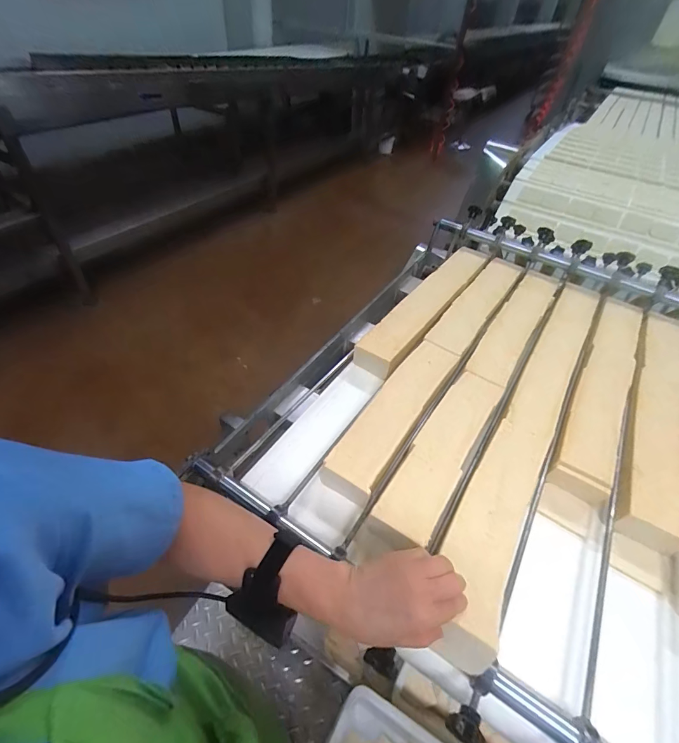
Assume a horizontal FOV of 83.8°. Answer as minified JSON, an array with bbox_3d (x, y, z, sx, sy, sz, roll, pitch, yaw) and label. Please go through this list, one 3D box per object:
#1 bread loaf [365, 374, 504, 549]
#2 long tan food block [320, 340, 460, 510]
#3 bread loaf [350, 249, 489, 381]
[{"bbox_3d":[0.158,0.125,0.583,0.077,0.051,0.334,29,51,20],"label":"bread loaf"},{"bbox_3d":[0.097,0.064,0.633,0.079,0.063,0.336,29,51,20],"label":"long tan food block"},{"bbox_3d":[0.180,-0.137,0.812,0.086,0.057,0.417,31,52,22],"label":"bread loaf"}]

